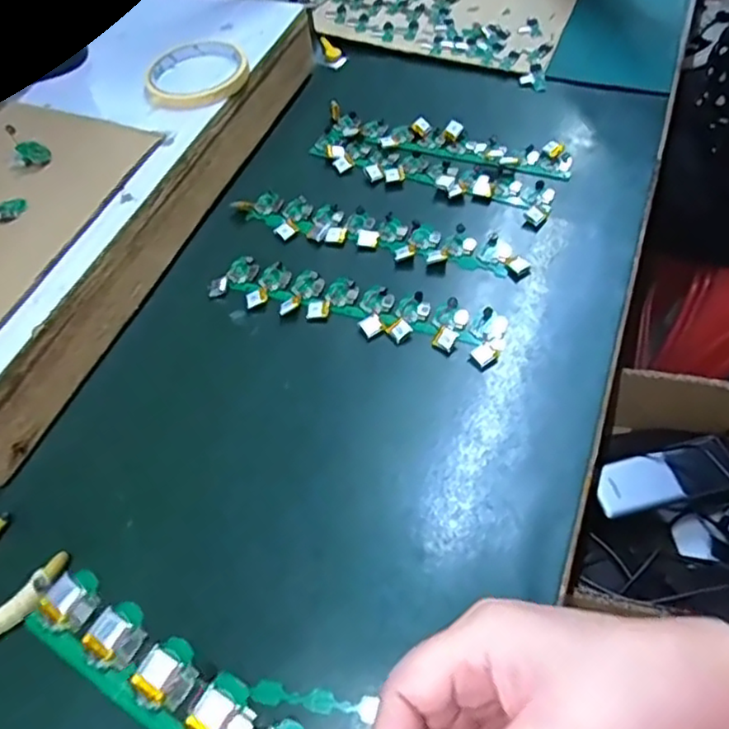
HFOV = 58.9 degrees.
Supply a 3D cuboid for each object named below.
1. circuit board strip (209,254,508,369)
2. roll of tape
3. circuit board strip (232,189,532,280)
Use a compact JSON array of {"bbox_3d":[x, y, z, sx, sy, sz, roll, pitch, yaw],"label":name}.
[{"bbox_3d":[-0.007,-0.045,0.482,0.222,0.008,0.045,15,58,13],"label":"circuit board strip"},{"bbox_3d":[-0.144,-0.247,0.549,0.086,0.011,0.089,-3,54,5],"label":"roll of tape"},{"bbox_3d":[0.010,-0.106,0.523,0.238,0.013,0.047,16,58,13],"label":"circuit board strip"}]

